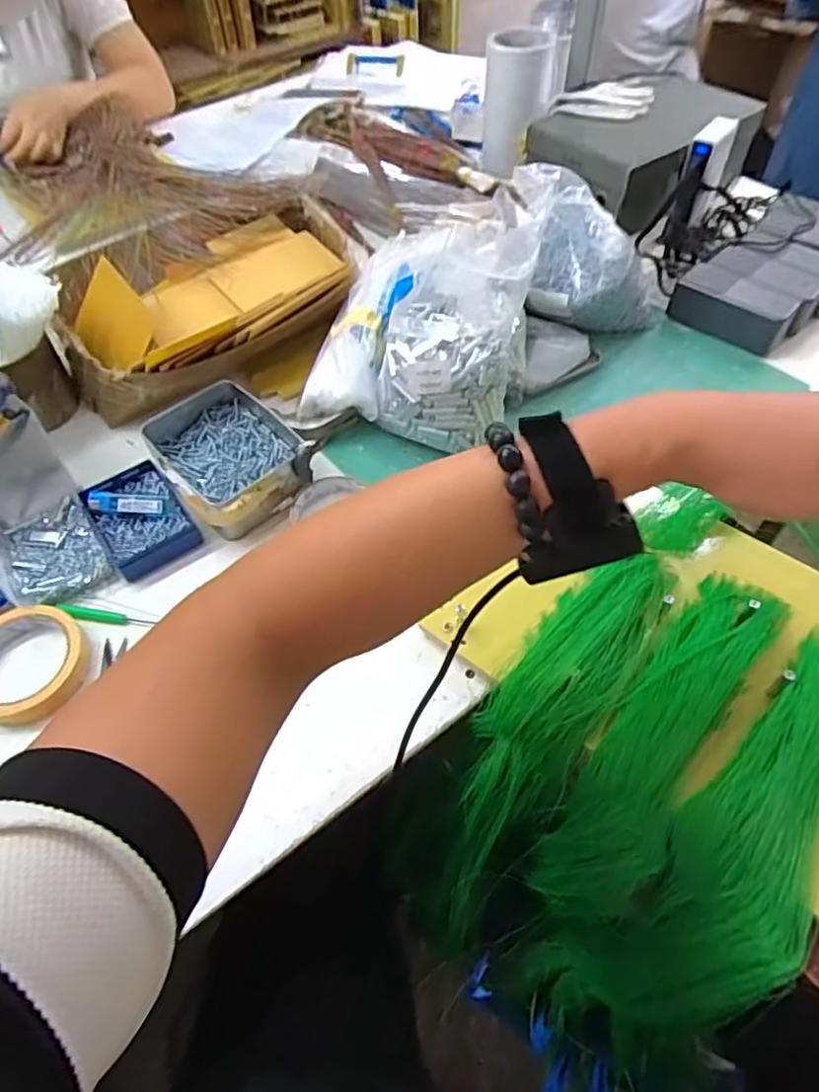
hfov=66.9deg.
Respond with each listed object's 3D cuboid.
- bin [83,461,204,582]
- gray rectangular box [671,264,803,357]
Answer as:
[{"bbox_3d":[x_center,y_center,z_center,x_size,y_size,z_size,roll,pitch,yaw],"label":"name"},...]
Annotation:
[{"bbox_3d":[-0.259,-0.027,0.600,0.076,0.026,0.111,-32,60,-18],"label":"bin"},{"bbox_3d":[0.373,-0.274,0.717,0.130,0.046,0.055,38,65,25],"label":"gray rectangular box"}]

